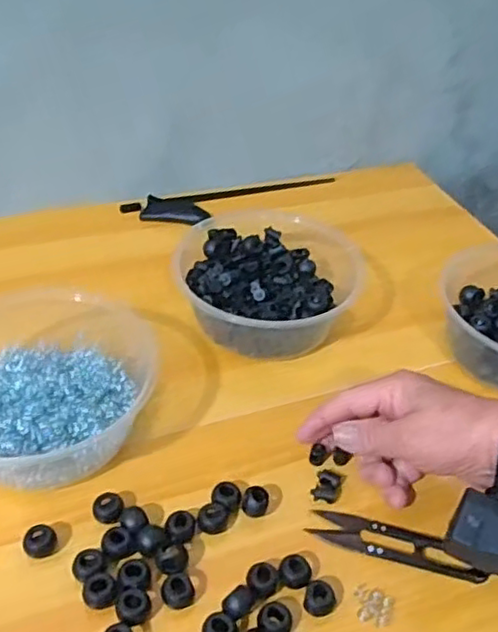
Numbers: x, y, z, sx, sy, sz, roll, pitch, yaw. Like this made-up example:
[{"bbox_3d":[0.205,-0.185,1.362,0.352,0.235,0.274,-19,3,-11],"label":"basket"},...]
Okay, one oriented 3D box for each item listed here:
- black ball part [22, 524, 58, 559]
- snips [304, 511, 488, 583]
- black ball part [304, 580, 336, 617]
[{"bbox_3d":[-0.113,0.124,0.353,0.017,0.012,0.015,-17,46,-25],"label":"black ball part"},{"bbox_3d":[0.082,0.129,0.368,0.093,0.006,0.022,15,41,10],"label":"snips"},{"bbox_3d":[0.037,0.148,0.339,0.015,0.009,0.016,3,40,-3],"label":"black ball part"}]

